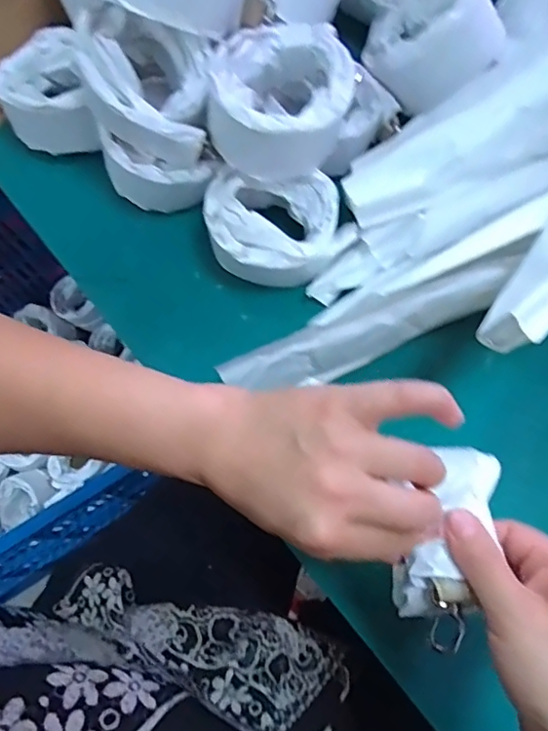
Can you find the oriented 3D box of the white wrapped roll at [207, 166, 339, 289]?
[{"bbox_3d":[0.003,-0.100,0.408,0.102,0.048,0.073,-1,73,1],"label":"white wrapped roll"}]

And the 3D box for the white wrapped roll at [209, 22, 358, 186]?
[{"bbox_3d":[0.006,-0.180,0.378,0.101,0.057,0.092,-19,74,-4],"label":"white wrapped roll"}]

